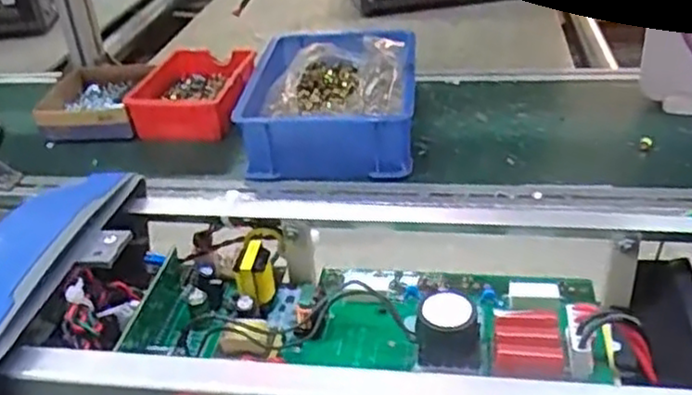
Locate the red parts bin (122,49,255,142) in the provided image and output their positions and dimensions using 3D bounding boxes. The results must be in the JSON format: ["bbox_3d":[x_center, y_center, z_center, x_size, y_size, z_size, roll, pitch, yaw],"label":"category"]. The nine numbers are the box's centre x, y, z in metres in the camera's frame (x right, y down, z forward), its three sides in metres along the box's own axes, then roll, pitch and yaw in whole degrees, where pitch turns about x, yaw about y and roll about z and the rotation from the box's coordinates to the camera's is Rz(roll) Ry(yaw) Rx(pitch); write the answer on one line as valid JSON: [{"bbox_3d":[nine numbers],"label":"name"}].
[{"bbox_3d":[-0.210,-0.147,1.016,0.158,0.068,0.209,0,32,7],"label":"red parts bin"}]

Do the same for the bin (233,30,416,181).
[{"bbox_3d":[-0.016,-0.135,0.929,0.209,0.105,0.288,-1,32,6],"label":"bin"}]

